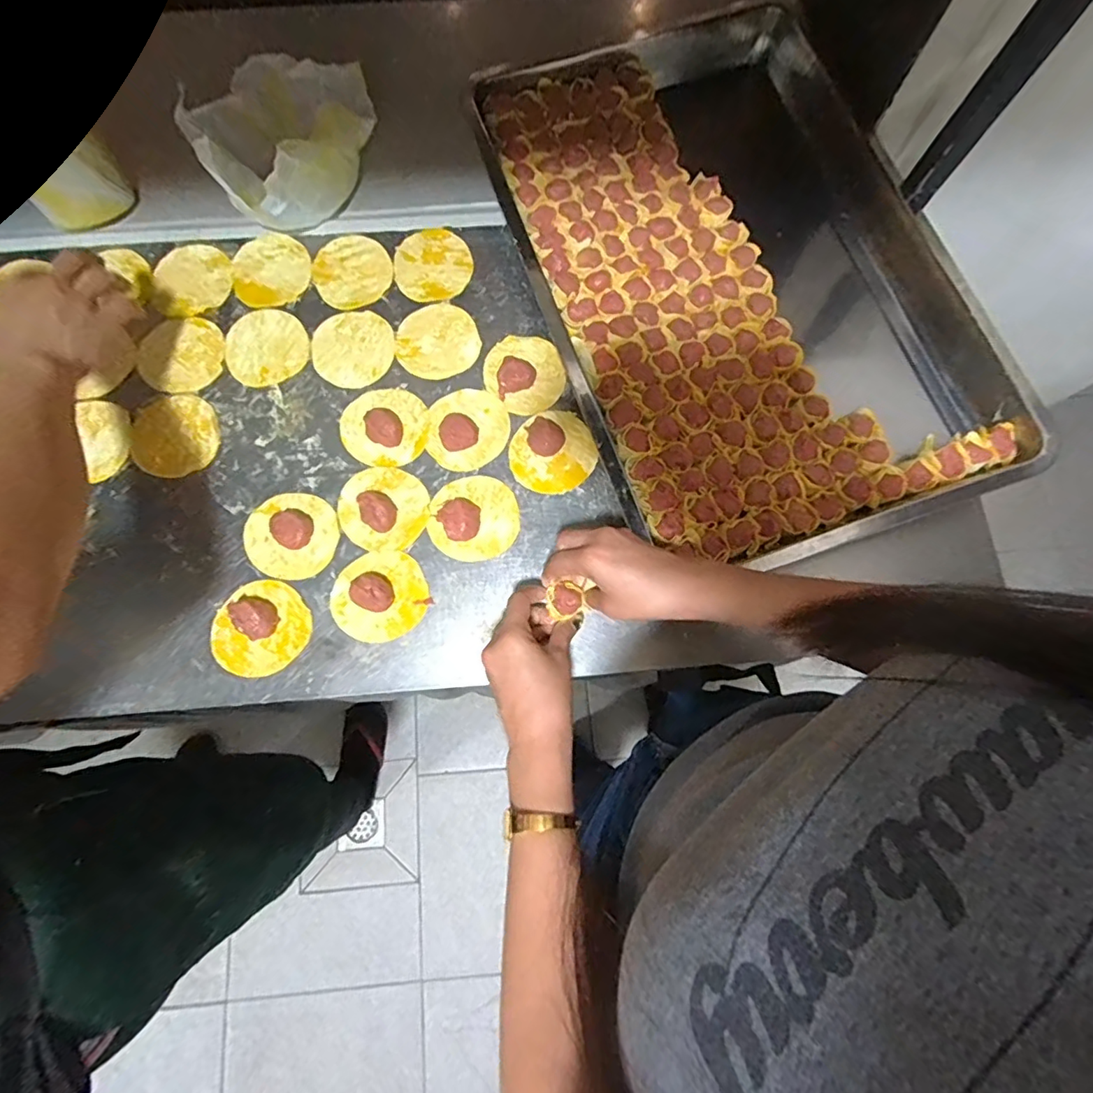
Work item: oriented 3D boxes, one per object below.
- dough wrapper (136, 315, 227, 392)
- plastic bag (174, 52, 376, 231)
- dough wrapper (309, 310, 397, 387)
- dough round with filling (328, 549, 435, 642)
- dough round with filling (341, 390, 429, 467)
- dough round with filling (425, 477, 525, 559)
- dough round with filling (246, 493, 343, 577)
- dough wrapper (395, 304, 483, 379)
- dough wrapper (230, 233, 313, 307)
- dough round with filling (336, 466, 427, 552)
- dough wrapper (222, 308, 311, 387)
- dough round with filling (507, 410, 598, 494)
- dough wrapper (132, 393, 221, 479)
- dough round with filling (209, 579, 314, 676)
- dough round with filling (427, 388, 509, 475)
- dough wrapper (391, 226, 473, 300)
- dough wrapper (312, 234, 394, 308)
[{"bbox_3d":[-0.366,-0.194,0.555,0.083,0.004,0.081,0,77,1],"label":"dough wrapper"},{"bbox_3d":[-0.262,-0.425,0.570,0.176,0.086,0.149,-30,79,-6],"label":"plastic bag"},{"bbox_3d":[-0.197,-0.204,0.564,0.084,0.004,0.081,0,77,1],"label":"dough wrapper"},{"bbox_3d":[-0.152,0.043,0.494,0.084,0.023,0.079,0,77,1],"label":"dough round with filling"},{"bbox_3d":[-0.161,-0.120,0.537,0.080,0.019,0.079,0,77,1],"label":"dough round with filling"},{"bbox_3d":[-0.068,-0.029,0.513,0.083,0.021,0.082,0,77,1],"label":"dough round with filling"},{"bbox_3d":[-0.238,-0.013,0.509,0.085,0.018,0.079,0,77,1],"label":"dough round with filling"},{"bbox_3d":[-0.112,-0.210,0.564,0.082,0.004,0.078,0,77,1],"label":"dough wrapper"},{"bbox_3d":[-0.290,-0.293,0.582,0.080,0.004,0.085,0,77,1],"label":"dough wrapper"},{"bbox_3d":[-0.156,-0.039,0.514,0.083,0.023,0.078,0,77,1],"label":"dough round with filling"},{"bbox_3d":[-0.285,-0.203,0.562,0.081,0.004,0.083,0,77,1],"label":"dough wrapper"},{"bbox_3d":[0.007,-0.093,0.532,0.079,0.017,0.083,0,77,1],"label":"dough round with filling"},{"bbox_3d":[-0.358,-0.108,0.536,0.080,0.004,0.082,-4,77,0],"label":"dough wrapper"},{"bbox_3d":[-0.255,0.073,0.486,0.083,0.023,0.076,0,77,1],"label":"dough round with filling"},{"bbox_3d":[-0.077,-0.116,0.537,0.076,0.020,0.085,2,77,1],"label":"dough round with filling"},{"bbox_3d":[-0.120,-0.300,0.587,0.080,0.004,0.087,0,77,1],"label":"dough wrapper"},{"bbox_3d":[-0.206,-0.291,0.583,0.085,0.004,0.083,0,77,1],"label":"dough wrapper"}]

